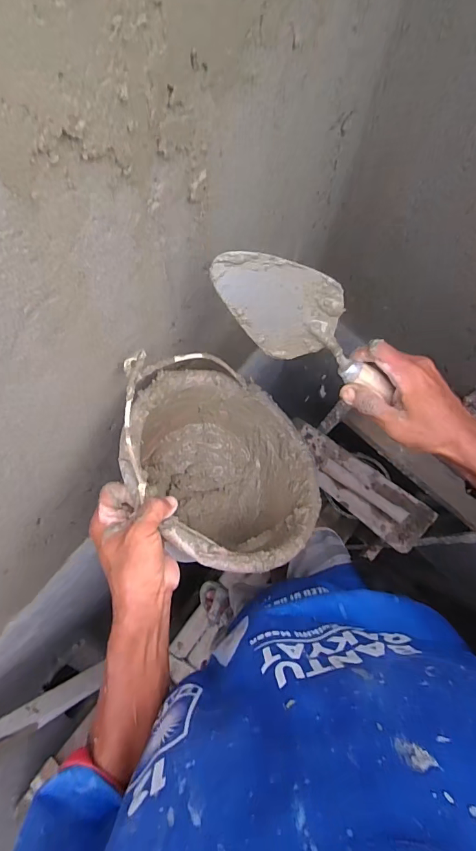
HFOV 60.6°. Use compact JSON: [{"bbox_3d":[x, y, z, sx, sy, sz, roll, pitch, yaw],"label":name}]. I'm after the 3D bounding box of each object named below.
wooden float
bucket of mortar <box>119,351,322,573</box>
[{"bbox_3d":[0.344,0.181,1.131,0.407,0.084,0.144,36,84,7],"label":"wooden float"},{"bbox_3d":[-0.009,0.041,0.491,0.183,0.208,0.246,-41,82,-4],"label":"bucket of mortar"}]

